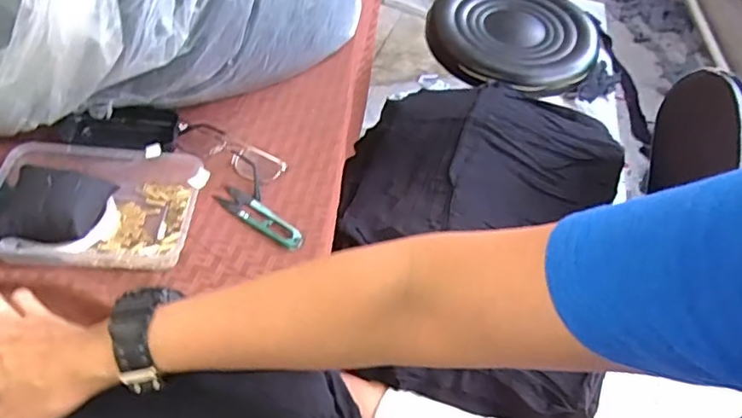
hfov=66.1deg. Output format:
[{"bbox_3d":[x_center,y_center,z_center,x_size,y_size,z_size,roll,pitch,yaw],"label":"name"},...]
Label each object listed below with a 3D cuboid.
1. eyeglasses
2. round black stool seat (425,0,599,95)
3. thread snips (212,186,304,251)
[{"bbox_3d":[-0.150,-0.056,0.585,0.119,0.021,0.044,26,52,15],"label":"eyeglasses"},{"bbox_3d":[0.258,-0.325,1.061,0.301,0.055,0.286,3,52,-4],"label":"round black stool seat"},{"bbox_3d":[-0.107,0.008,0.548,0.100,0.005,0.026,31,54,19],"label":"thread snips"}]

